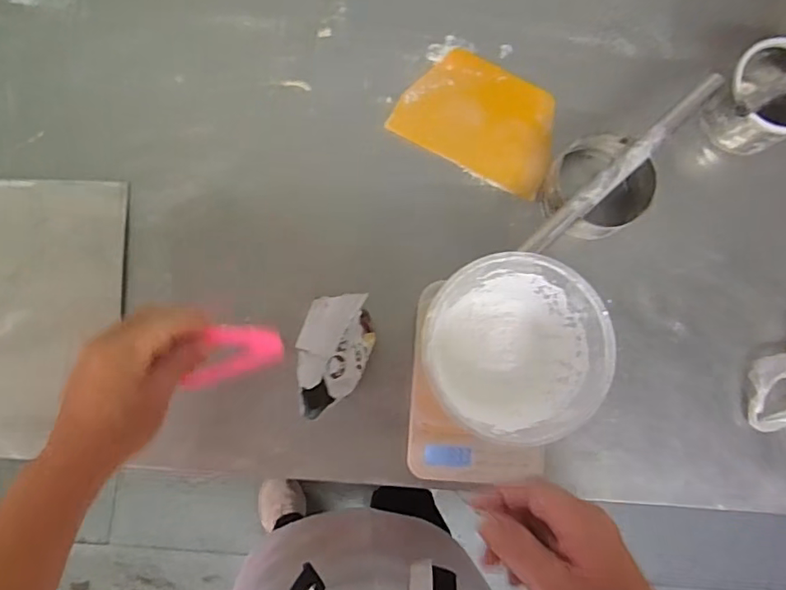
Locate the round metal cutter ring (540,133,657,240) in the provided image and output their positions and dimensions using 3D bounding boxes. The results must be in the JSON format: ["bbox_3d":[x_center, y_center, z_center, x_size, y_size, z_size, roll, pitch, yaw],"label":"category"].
[{"bbox_3d":[0.227,-0.119,0.627,0.108,0.086,0.109,0,85,-1],"label":"round metal cutter ring"}]

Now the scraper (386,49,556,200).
[{"bbox_3d":[0.106,-0.207,0.658,0.188,0.008,0.123,29,86,2],"label":"scraper"}]

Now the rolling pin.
[{"bbox_3d":[0.242,-0.136,0.578,0.279,0.025,0.020,-41,87,-7],"label":"rolling pin"}]

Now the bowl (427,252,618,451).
[{"bbox_3d":[0.119,0.048,0.542,0.142,0.109,0.158,-5,83,-4],"label":"bowl"}]

